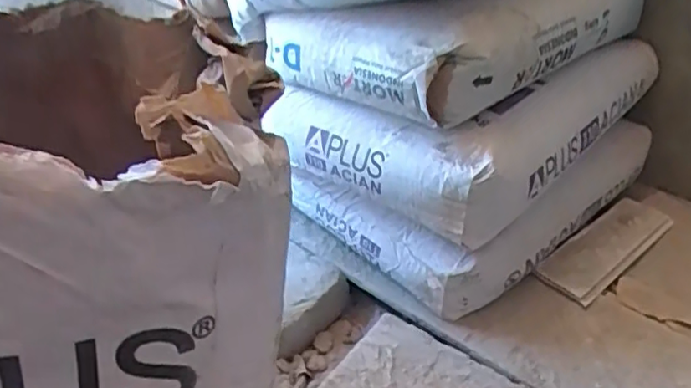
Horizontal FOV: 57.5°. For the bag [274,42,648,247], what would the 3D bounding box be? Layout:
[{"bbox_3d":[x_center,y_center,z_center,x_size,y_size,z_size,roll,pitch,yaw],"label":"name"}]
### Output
[{"bbox_3d":[0.201,-0.137,0.934,0.326,0.140,0.532,28,40,31],"label":"bag"}]

